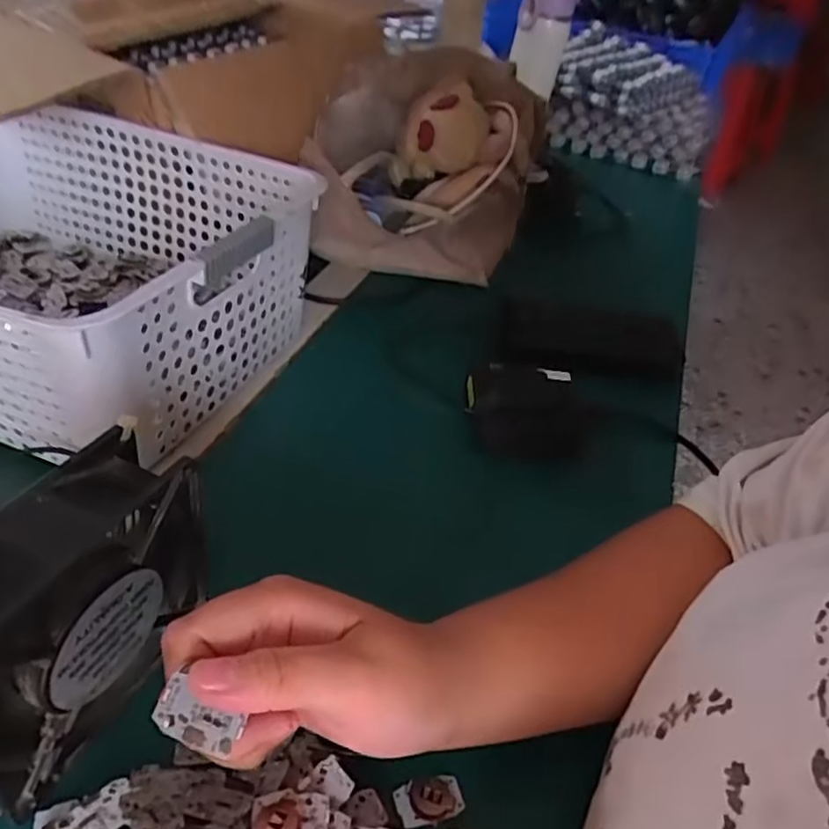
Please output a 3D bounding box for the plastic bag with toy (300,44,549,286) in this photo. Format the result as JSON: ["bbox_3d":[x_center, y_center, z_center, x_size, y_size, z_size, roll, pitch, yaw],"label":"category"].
[{"bbox_3d":[0.007,-0.209,0.614,0.185,0.174,0.169,6,39,-2],"label":"plastic bag with toy"}]

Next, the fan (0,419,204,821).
[{"bbox_3d":[-0.138,0.081,0.285,0.040,0.111,0.135,20,41,15],"label":"fan"}]

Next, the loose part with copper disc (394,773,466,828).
[{"bbox_3d":[0.007,0.169,0.304,0.029,0.004,0.018,-7,41,-18],"label":"loose part with copper disc"}]

